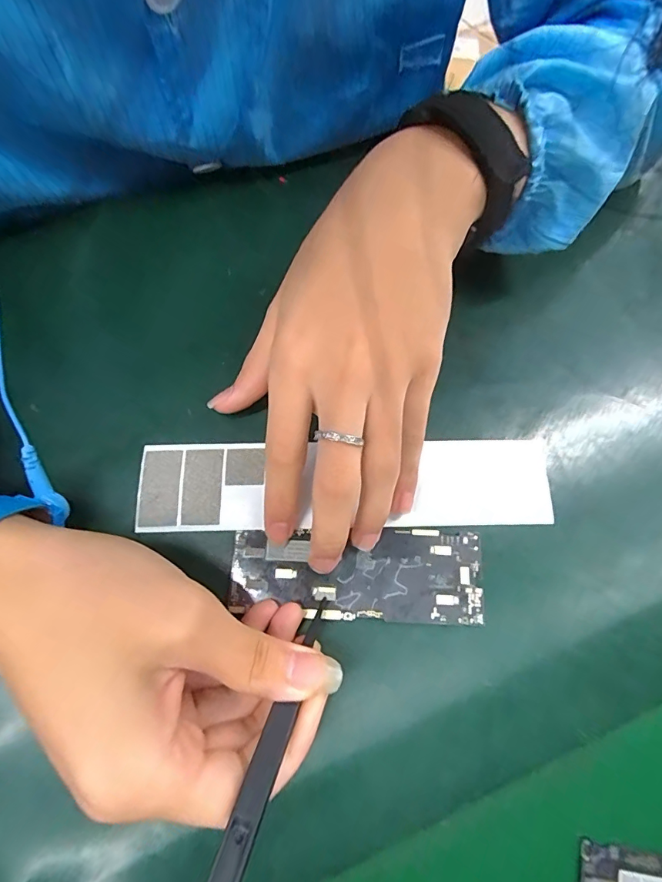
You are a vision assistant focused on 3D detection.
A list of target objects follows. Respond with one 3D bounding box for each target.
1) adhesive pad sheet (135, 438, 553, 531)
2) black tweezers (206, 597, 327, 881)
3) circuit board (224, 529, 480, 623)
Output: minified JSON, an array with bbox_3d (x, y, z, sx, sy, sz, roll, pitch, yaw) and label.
[{"bbox_3d":[0.008,0.022,0.235,0.216,0.006,0.047,-1,71,-3],"label":"adhesive pad sheet"},{"bbox_3d":[-0.020,0.108,0.166,0.009,0.008,0.112,21,36,5],"label":"black tweezers"},{"bbox_3d":[0.013,0.066,0.221,0.124,0.004,0.044,2,71,-1],"label":"circuit board"}]

